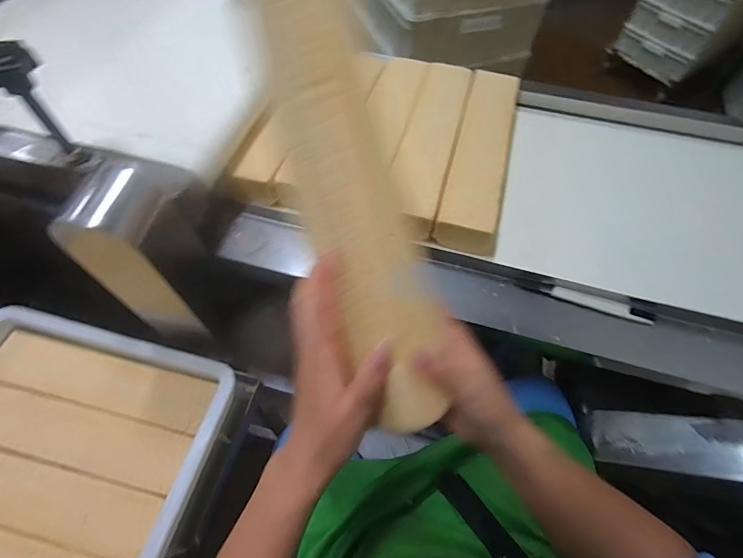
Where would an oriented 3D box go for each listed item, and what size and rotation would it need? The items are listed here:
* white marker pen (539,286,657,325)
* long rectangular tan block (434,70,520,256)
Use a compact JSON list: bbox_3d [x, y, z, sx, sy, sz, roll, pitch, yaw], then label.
[{"bbox_3d":[0.289,0.033,0.514,0.131,0.015,0.019,17,59,8],"label":"white marker pen"},{"bbox_3d":[0.171,-0.194,0.616,0.084,0.045,0.355,14,59,6],"label":"long rectangular tan block"}]

